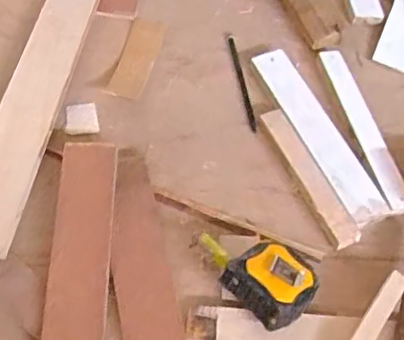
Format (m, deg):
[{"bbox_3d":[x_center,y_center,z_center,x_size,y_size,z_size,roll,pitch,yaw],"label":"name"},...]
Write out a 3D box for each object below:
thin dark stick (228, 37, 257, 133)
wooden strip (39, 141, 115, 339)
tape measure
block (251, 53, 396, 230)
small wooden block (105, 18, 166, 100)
[{"bbox_3d":[0.053,-0.118,0.785,0.008,0.010,0.163,-6,60,-8],"label":"thin dark stick"},{"bbox_3d":[-0.124,0.182,0.549,0.061,0.021,0.475,1,62,-3],"label":"wooden strip"},{"bbox_3d":[0.060,0.103,0.619,0.080,0.049,0.123,-39,69,-23],"label":"tape measure"},{"bbox_3d":[0.145,-0.047,0.734,0.051,0.014,0.262,-22,63,-16],"label":"block"},{"bbox_3d":[-0.083,-0.149,0.775,0.048,0.012,0.132,10,59,12],"label":"small wooden block"}]

